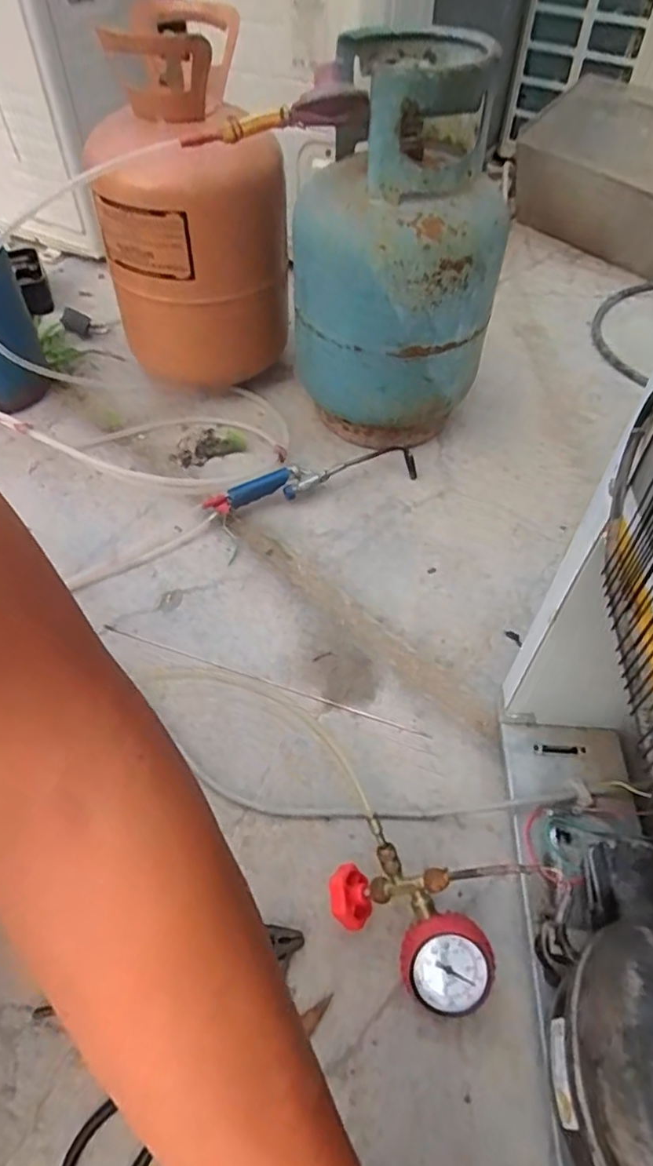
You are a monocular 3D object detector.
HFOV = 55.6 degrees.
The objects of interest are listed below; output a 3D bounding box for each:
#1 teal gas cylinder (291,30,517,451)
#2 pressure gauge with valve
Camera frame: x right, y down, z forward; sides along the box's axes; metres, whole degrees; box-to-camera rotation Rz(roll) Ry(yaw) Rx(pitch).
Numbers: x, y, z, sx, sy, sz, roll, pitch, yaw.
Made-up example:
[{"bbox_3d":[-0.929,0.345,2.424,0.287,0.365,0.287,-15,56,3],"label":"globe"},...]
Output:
[{"bbox_3d":[0.080,-0.366,0.755,0.234,0.421,0.212,4,52,1],"label":"teal gas cylinder"},{"bbox_3d":[0.064,0.255,0.460,0.128,0.076,0.063,36,59,23],"label":"pressure gauge with valve"}]

